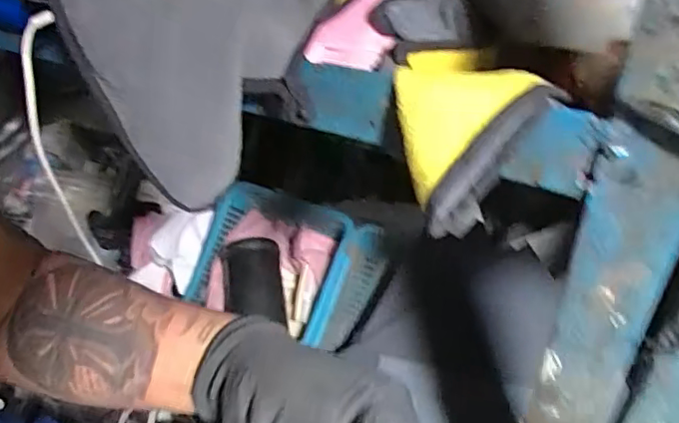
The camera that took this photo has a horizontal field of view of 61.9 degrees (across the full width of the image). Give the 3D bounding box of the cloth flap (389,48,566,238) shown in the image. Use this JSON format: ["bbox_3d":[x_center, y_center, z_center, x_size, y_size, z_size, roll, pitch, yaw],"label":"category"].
[{"bbox_3d":[0.068,-0.037,0.292,0.071,0.074,0.063,-8,41,-3],"label":"cloth flap"}]

